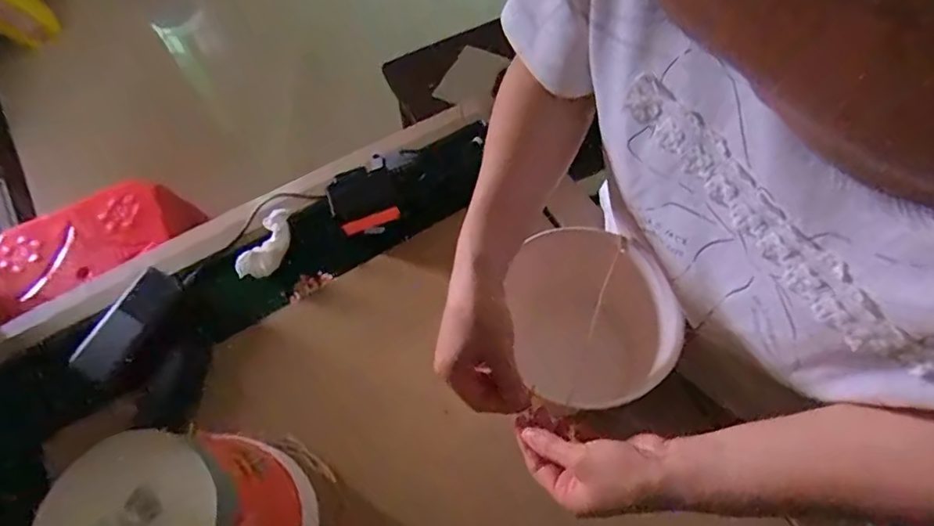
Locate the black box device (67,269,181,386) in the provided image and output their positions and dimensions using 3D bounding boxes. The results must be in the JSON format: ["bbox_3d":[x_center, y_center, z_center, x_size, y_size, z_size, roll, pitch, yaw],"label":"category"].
[{"bbox_3d":[-0.380,0.066,0.632,0.021,0.044,0.132,39,84,18],"label":"black box device"}]

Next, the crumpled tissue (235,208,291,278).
[{"bbox_3d":[-0.232,-0.023,0.664,0.040,0.024,0.089,15,66,9],"label":"crumpled tissue"}]

